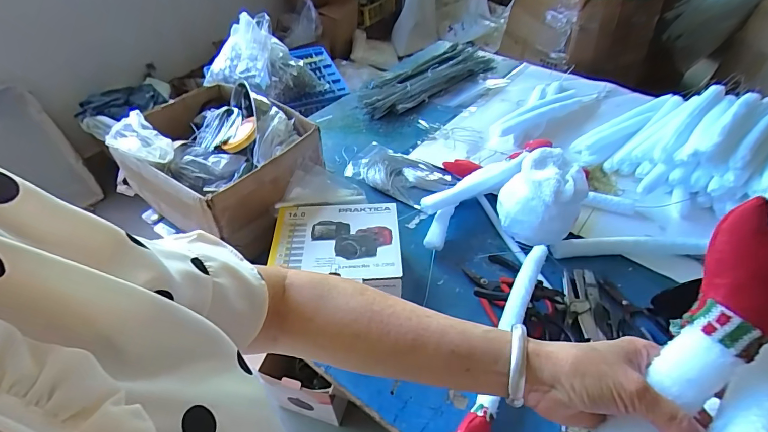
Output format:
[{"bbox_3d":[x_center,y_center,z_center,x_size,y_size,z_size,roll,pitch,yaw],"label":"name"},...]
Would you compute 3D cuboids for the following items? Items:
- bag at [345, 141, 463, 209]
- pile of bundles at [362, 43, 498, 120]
[{"bbox_3d":[0.036,-0.108,0.956,0.261,0.027,0.154,26,51,25],"label":"bag"},{"bbox_3d":[0.135,-0.453,1.266,0.540,0.043,0.210,-31,52,-26],"label":"pile of bundles"}]

